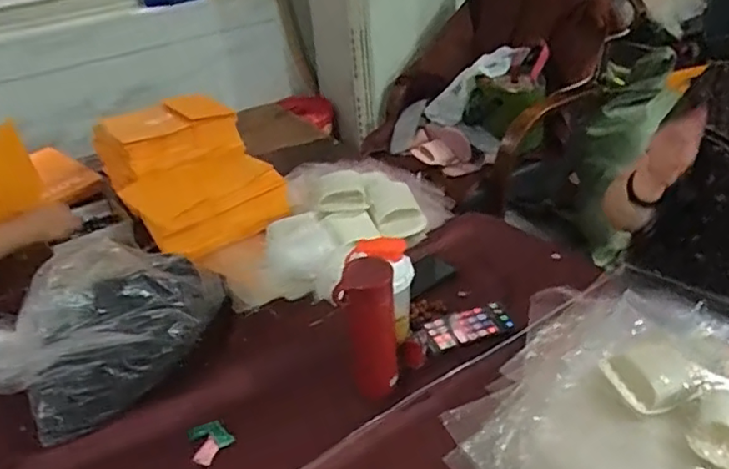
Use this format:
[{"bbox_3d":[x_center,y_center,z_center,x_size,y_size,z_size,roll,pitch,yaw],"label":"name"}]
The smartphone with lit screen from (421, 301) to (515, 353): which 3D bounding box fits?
[{"bbox_3d":[0.167,0.145,0.997,0.146,0.014,0.061,-14,35,-9],"label":"smartphone with lit screen"}]

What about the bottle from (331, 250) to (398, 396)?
[{"bbox_3d":[0.011,0.137,0.850,0.076,0.212,0.075,-3,34,3],"label":"bottle"}]

